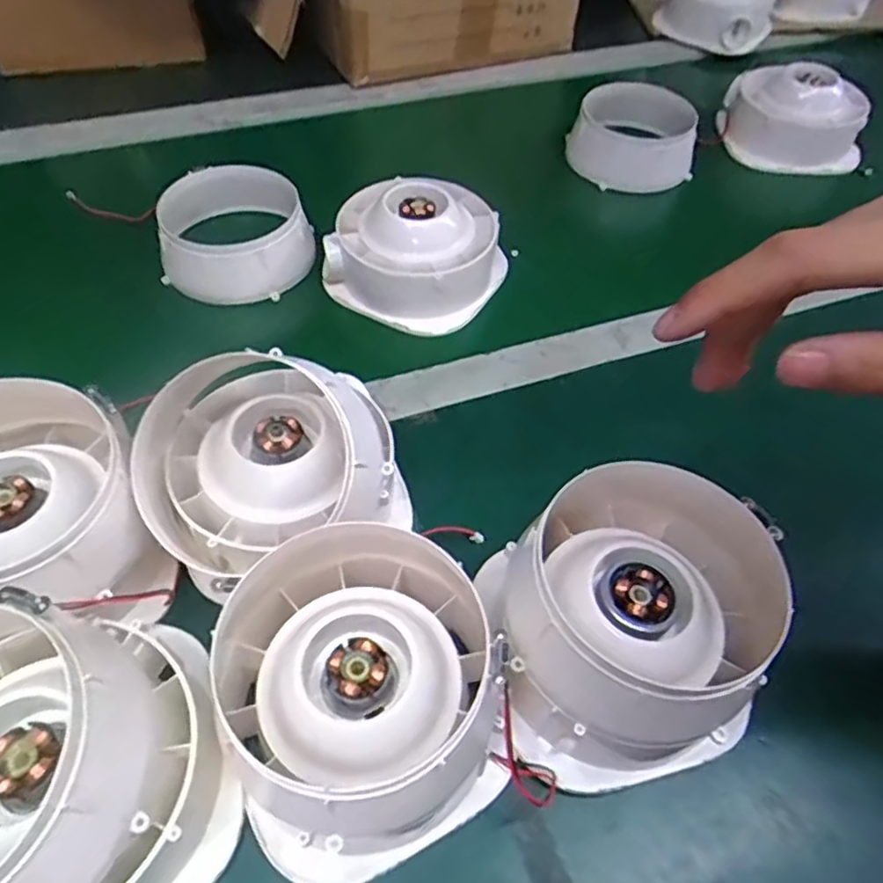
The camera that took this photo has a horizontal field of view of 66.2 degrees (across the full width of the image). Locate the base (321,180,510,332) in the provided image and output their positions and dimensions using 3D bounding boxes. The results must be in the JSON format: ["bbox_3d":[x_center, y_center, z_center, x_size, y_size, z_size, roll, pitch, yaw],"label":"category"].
[{"bbox_3d":[-0.020,-0.164,0.557,0.134,0.063,0.123,1,53,-1],"label":"base"}]

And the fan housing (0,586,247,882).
[{"bbox_3d":[-0.173,0.142,0.287,0.150,0.095,0.142,0,53,-2],"label":"fan housing"}]

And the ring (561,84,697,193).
[{"bbox_3d":[0.199,-0.320,0.702,0.126,0.071,0.126,1,53,-1],"label":"ring"}]

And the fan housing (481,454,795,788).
[{"bbox_3d":[0.094,0.093,0.340,0.135,0.097,0.148,35,59,22],"label":"fan housing"}]

